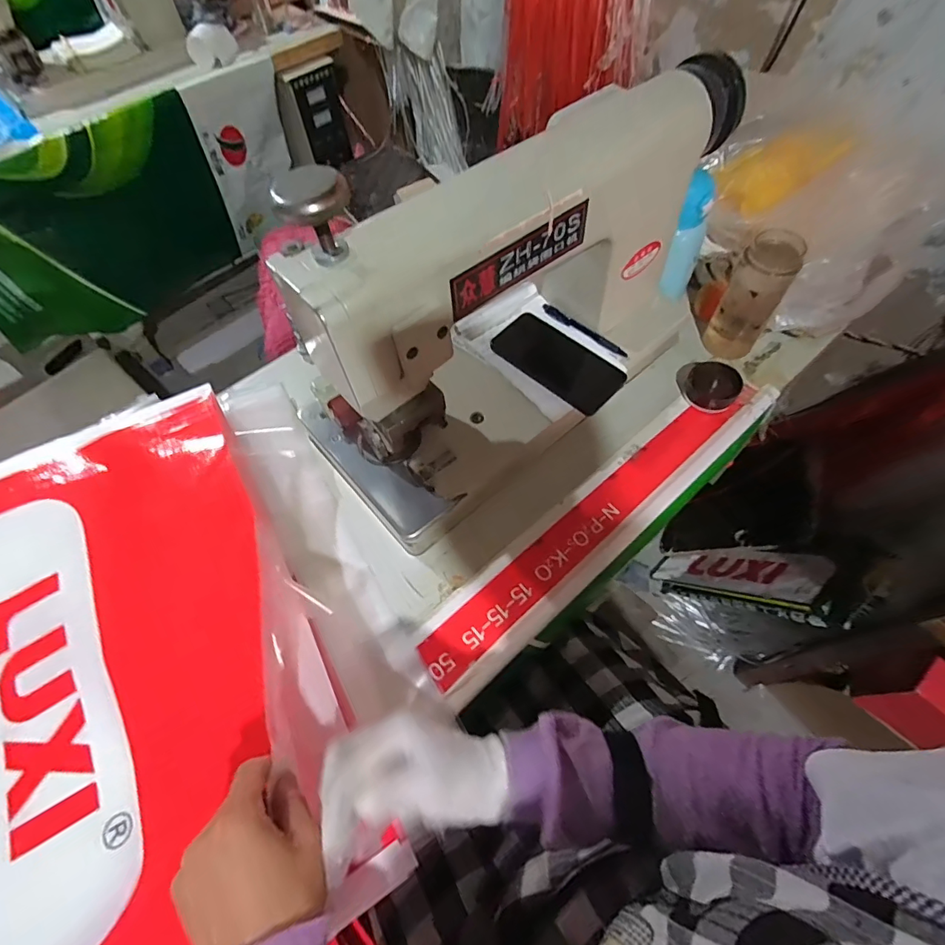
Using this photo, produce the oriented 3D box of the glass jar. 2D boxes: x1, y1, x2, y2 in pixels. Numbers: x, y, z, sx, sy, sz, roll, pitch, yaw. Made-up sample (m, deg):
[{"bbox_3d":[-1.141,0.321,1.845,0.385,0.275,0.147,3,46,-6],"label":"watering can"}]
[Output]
[{"bbox_3d":[0.356,-0.224,0.608,0.066,0.143,0.058,28,66,18],"label":"glass jar"}]

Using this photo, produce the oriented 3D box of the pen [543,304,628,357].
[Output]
[{"bbox_3d":[0.146,-0.187,0.621,0.130,0.010,0.013,36,66,22],"label":"pen"}]

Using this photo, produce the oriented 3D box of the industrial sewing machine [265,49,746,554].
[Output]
[{"bbox_3d":[0.068,-0.189,0.530,0.522,0.304,0.223,-39,65,-17],"label":"industrial sewing machine"}]

